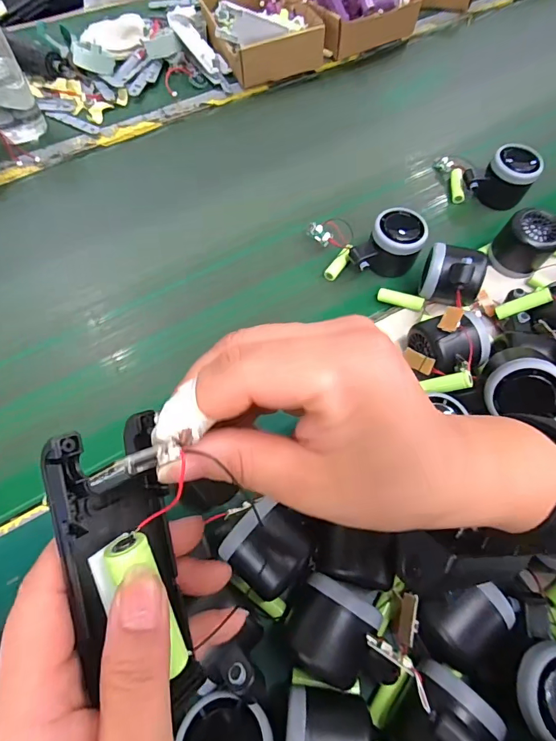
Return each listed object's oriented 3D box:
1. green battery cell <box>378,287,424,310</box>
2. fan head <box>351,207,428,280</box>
[{"bbox_3d":[0.133,-0.078,0.447,0.051,0.010,0.013,19,65,21],"label":"green battery cell"},{"bbox_3d":[0.124,-0.134,0.461,0.058,0.054,0.073,42,70,16],"label":"fan head"}]

